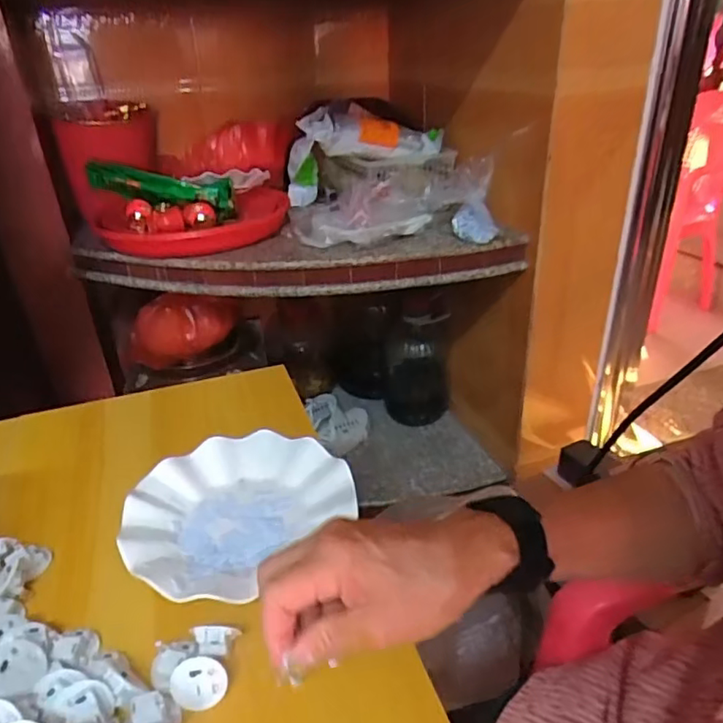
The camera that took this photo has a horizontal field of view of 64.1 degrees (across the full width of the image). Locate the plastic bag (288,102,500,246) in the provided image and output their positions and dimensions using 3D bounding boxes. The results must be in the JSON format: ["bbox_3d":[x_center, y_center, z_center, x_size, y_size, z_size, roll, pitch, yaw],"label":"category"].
[{"bbox_3d":[0.022,-0.355,1.071,0.308,0.175,0.428,-8,30,-10],"label":"plastic bag"}]

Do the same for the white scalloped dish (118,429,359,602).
[{"bbox_3d":[-0.107,0.119,0.481,0.162,0.024,0.175,-2,29,1],"label":"white scalloped dish"}]

